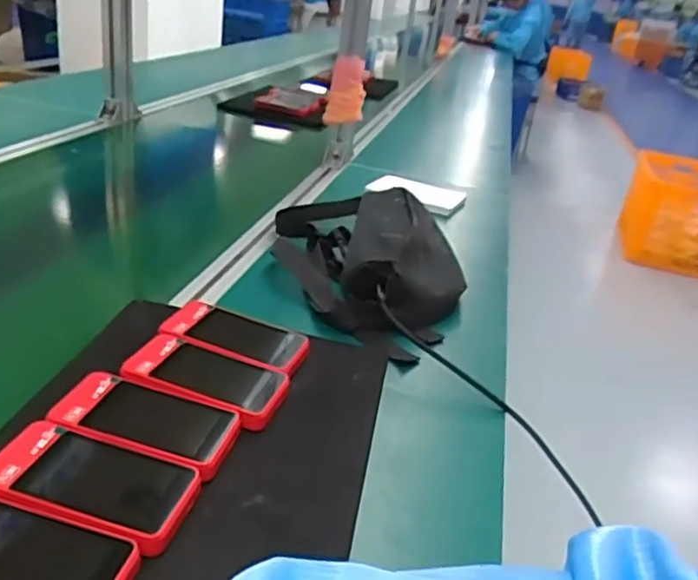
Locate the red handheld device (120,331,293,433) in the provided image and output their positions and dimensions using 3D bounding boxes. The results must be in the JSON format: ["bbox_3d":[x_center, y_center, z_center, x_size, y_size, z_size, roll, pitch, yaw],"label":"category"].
[{"bbox_3d":[-0.110,0.067,0.501,0.118,0.022,0.065,13,30,13],"label":"red handheld device"}]

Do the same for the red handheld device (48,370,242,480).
[{"bbox_3d":[-0.138,0.089,0.446,0.118,0.021,0.064,11,30,10],"label":"red handheld device"}]

